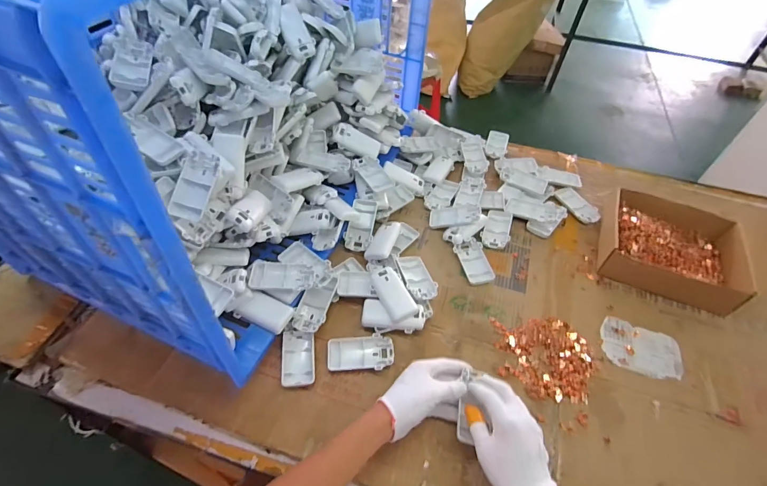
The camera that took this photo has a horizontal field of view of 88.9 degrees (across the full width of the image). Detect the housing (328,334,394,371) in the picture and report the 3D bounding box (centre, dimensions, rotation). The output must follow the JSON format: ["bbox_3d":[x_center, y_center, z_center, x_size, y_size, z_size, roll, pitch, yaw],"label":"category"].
[{"bbox_3d":[-0.033,0.164,0.582,0.096,0.012,0.050,0,52,-1],"label":"housing"}]

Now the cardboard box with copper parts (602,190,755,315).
[{"bbox_3d":[0.509,0.005,0.698,0.211,0.062,0.188,23,55,16],"label":"cardboard box with copper parts"}]

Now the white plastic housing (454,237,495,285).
[{"bbox_3d":[0.162,0.033,0.691,0.052,0.015,0.089,-12,54,-10],"label":"white plastic housing"}]

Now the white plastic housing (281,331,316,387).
[{"bbox_3d":[-0.124,0.167,0.571,0.047,0.010,0.082,-5,53,-5],"label":"white plastic housing"}]

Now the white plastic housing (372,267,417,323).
[{"bbox_3d":[0.012,0.075,0.620,0.044,0.019,0.103,-23,56,-18],"label":"white plastic housing"}]

